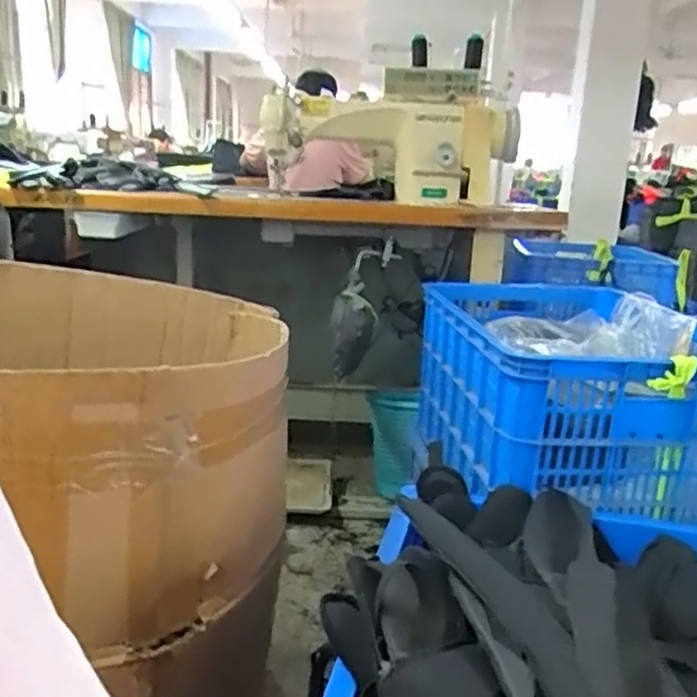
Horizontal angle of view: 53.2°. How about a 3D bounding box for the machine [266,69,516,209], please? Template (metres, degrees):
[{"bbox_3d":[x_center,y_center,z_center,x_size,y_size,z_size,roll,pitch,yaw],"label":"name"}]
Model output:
[{"bbox_3d":[0.106,-0.505,1.638,0.565,0.285,0.244,6,15,13],"label":"machine"}]

